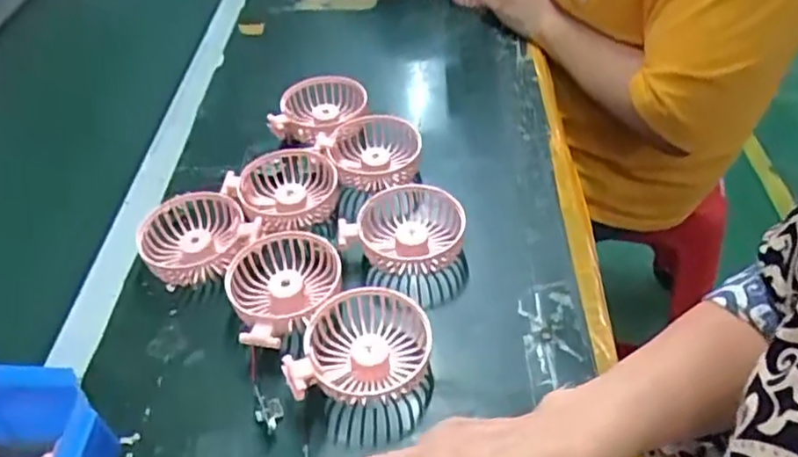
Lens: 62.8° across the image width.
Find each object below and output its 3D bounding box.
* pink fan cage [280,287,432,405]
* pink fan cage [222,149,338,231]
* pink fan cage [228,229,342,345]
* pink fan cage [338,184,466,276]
[{"bbox_3d":[-0.027,0.088,0.481,0.096,0.035,0.091,3,45,10],"label":"pink fan cage"},{"bbox_3d":[-0.106,-0.040,0.605,0.093,0.041,0.089,-4,44,4],"label":"pink fan cage"},{"bbox_3d":[-0.099,0.047,0.519,0.080,0.036,0.105,12,47,19],"label":"pink fan cage"},{"bbox_3d":[0.011,0.003,0.565,0.089,0.040,0.097,22,51,27],"label":"pink fan cage"}]

